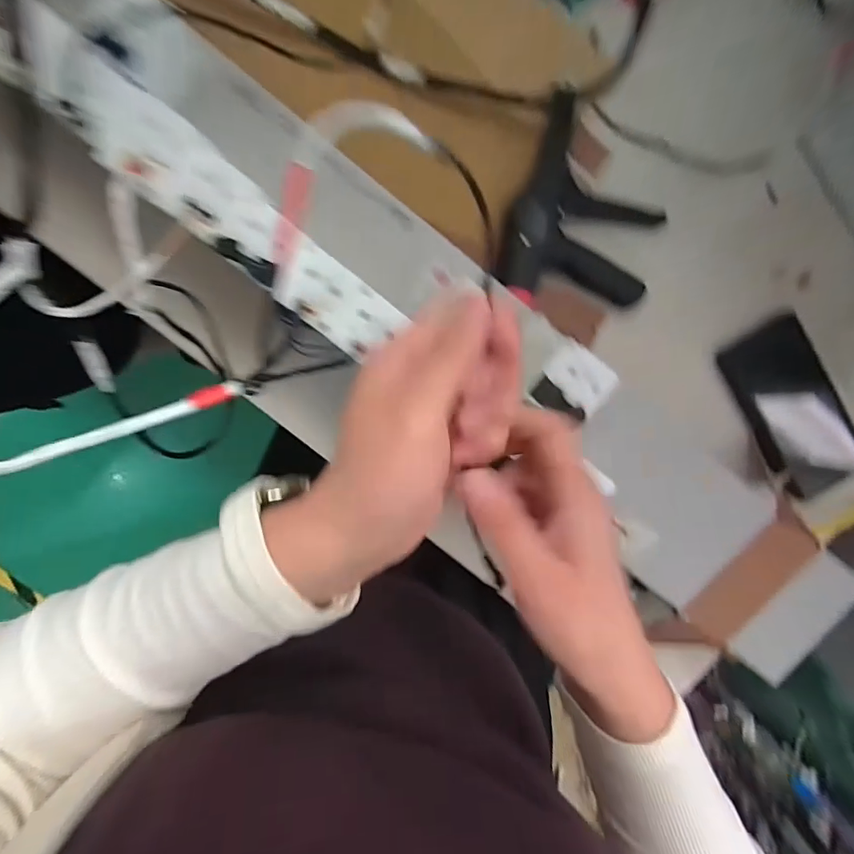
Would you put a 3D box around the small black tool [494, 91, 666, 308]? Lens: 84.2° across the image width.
[{"bbox_3d":[0.137,-0.175,0.400,0.128,0.031,0.157,21,96,-4],"label":"small black tool"}]

